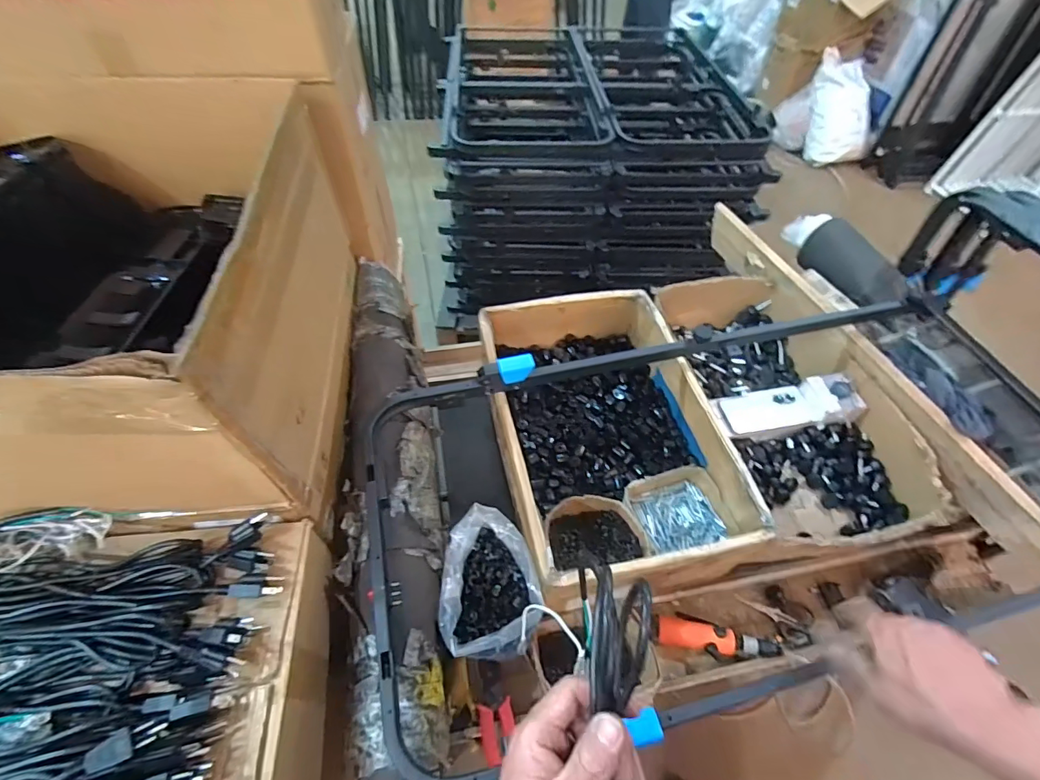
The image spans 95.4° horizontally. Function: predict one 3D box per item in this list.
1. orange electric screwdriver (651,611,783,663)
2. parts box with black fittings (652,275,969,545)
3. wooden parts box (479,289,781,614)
[{"bbox_3d":[0.302,0.391,0.748,0.198,0.039,0.061,14,55,8],"label":"orange electric screwdriver"},{"bbox_3d":[0.517,-0.003,0.938,0.295,0.143,0.625,-11,55,-10],"label":"parts box with black fittings"},{"bbox_3d":[0.138,0.065,0.834,0.345,0.152,0.522,-10,55,-9],"label":"wooden parts box"}]

